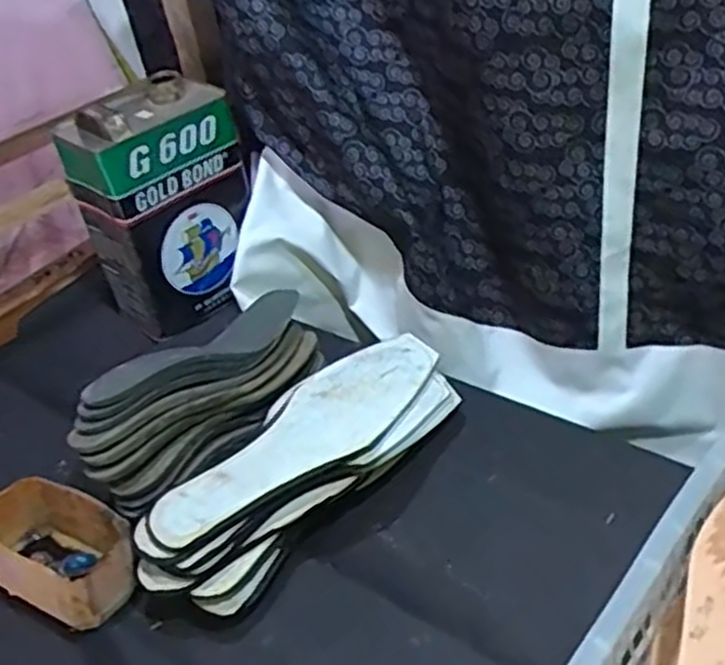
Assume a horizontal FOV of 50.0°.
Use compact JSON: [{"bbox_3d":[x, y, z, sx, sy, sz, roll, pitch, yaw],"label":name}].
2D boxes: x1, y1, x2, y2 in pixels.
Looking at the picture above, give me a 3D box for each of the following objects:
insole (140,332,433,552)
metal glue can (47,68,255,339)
[{"bbox_3d":[-0.043,0.084,0.655,0.087,0.017,0.283,24,47,35],"label":"insole"},{"bbox_3d":[-0.219,-0.137,0.880,0.173,0.240,0.115,-24,40,-21],"label":"metal glue can"}]

